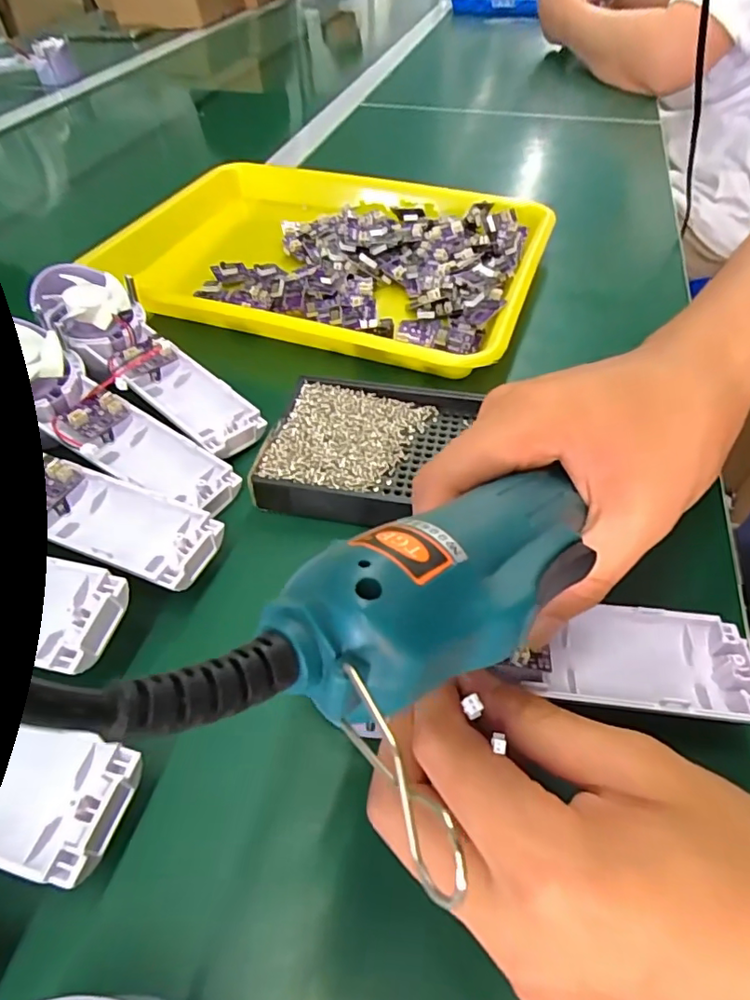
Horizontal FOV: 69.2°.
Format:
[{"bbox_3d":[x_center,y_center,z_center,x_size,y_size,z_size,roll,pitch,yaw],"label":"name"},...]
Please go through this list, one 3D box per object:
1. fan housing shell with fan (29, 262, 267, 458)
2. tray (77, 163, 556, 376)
[{"bbox_3d":[-0.141,-0.089,0.336,0.178,0.025,0.057,40,59,13],"label":"fan housing shell with fan"},{"bbox_3d":[-0.045,-0.198,0.460,0.347,0.055,0.258,15,52,13],"label":"tray"}]

